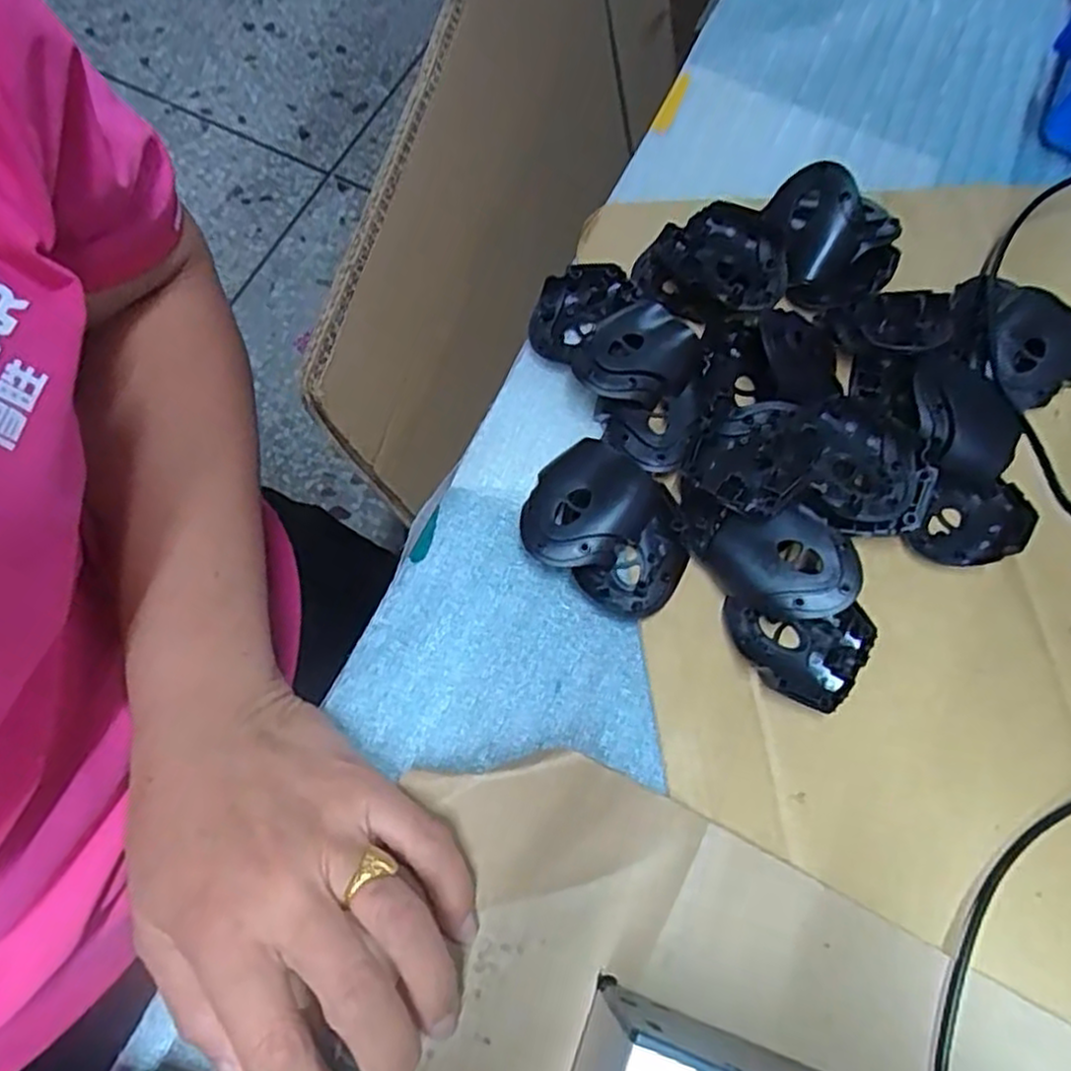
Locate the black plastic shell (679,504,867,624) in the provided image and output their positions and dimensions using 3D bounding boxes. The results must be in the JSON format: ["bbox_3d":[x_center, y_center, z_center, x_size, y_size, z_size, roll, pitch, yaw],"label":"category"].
[{"bbox_3d":[0.101,0.010,0.312,0.065,0.024,0.041,23,69,4],"label":"black plastic shell"}]

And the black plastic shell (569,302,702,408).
[{"bbox_3d":[0.046,-0.083,0.340,0.047,0.016,0.052,40,71,10],"label":"black plastic shell"}]

